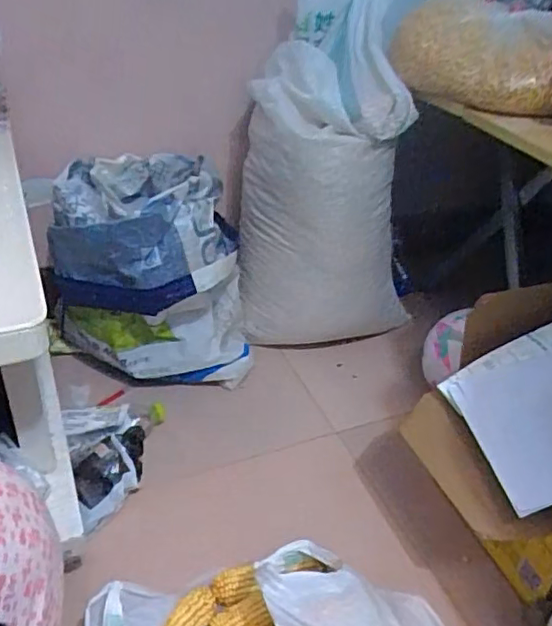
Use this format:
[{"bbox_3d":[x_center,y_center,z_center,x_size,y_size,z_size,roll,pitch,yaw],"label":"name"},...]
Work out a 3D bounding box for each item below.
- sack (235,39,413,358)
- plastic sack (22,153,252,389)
[{"bbox_3d":[0.085,-0.184,1.156,0.307,0.553,0.214,0,35,-7],"label":"sack"},{"bbox_3d":[-0.238,-0.078,1.099,0.341,0.404,0.337,-6,36,-15],"label":"plastic sack"}]

